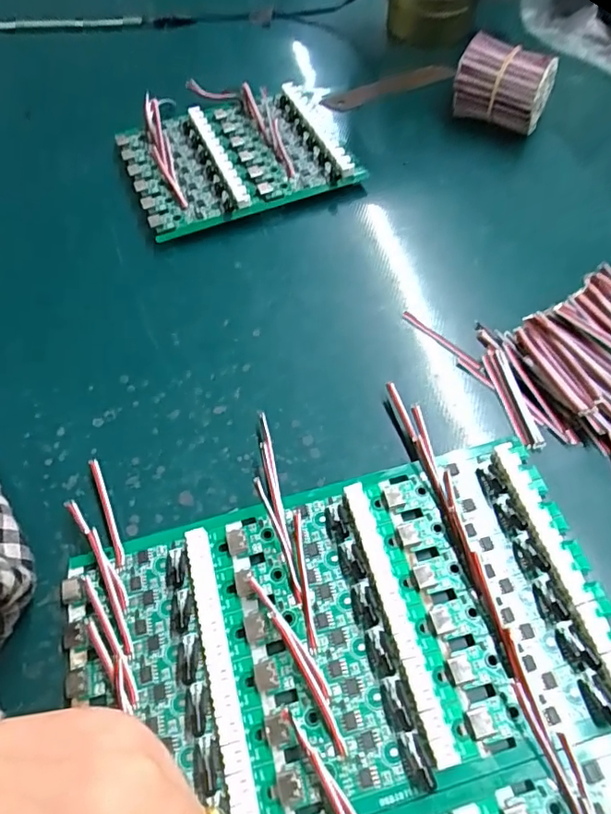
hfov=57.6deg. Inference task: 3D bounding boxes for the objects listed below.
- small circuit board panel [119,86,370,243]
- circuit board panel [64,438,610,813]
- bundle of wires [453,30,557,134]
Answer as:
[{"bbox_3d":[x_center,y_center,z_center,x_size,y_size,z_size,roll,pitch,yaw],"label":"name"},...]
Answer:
[{"bbox_3d":[-0.038,-0.155,0.336,0.133,0.015,0.103,-21,59,-8],"label":"small circuit board panel"},{"bbox_3d":[0.027,0.121,0.168,0.183,0.008,0.208,-15,59,-5],"label":"circuit board panel"},{"bbox_3d":[0.121,-0.196,0.339,0.053,0.036,0.039,27,64,19],"label":"bundle of wires"}]

